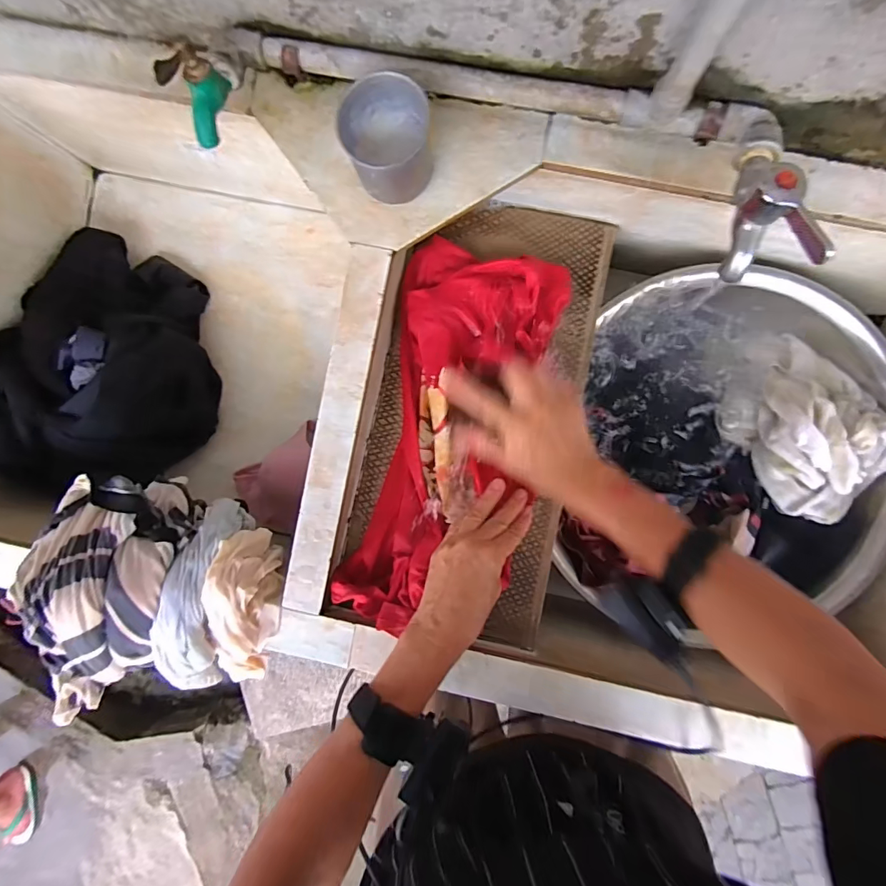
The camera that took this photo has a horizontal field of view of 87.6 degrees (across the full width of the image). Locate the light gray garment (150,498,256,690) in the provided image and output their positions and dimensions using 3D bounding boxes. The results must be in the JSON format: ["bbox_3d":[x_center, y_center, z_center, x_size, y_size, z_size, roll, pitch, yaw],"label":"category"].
[{"bbox_3d":[-0.231,0.143,0.451,0.046,0.073,0.176,5,71,4],"label":"light gray garment"}]

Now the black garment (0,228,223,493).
[{"bbox_3d":[-0.432,-0.113,0.587,0.215,0.144,0.298,1,95,5],"label":"black garment"}]

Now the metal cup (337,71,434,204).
[{"bbox_3d":[-0.044,-0.248,0.389,0.069,0.065,0.074,0,94,5],"label":"metal cup"}]

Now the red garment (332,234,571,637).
[{"bbox_3d":[0.006,-0.010,0.461,0.155,0.036,0.378,15,87,4],"label":"red garment"}]

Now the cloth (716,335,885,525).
[{"bbox_3d":[0.397,-0.024,0.508,0.147,0.057,0.201,-36,91,7],"label":"cloth"}]

